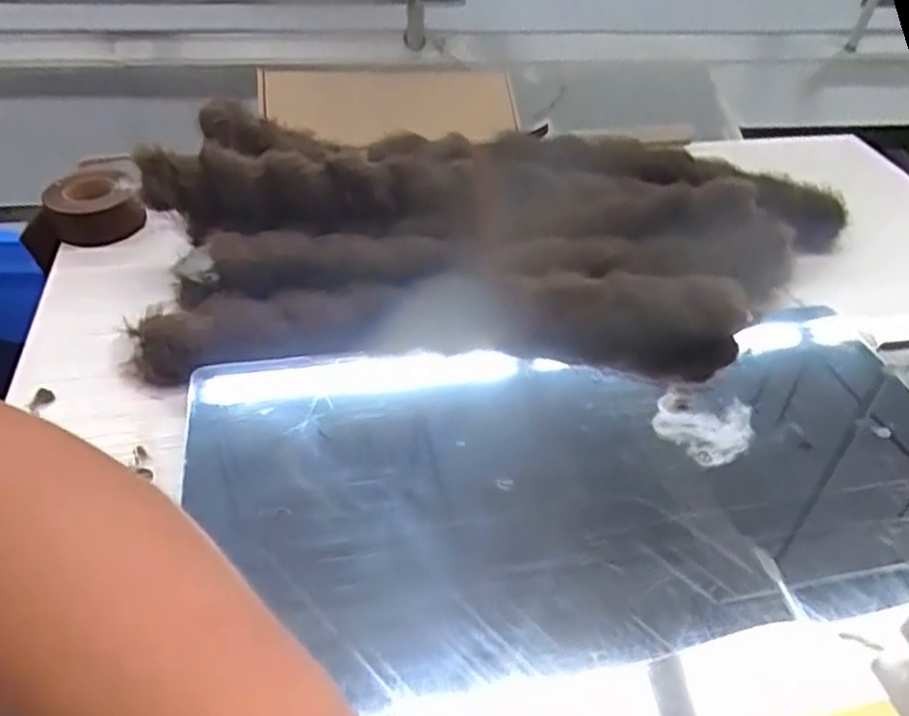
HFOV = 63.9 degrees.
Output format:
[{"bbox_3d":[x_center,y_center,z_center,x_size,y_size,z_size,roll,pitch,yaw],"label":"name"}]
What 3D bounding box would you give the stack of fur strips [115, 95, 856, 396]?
[{"bbox_3d":[0.044,-0.087,0.511,0.501,0.082,0.191,2,42,-2],"label":"stack of fur strips"}]

